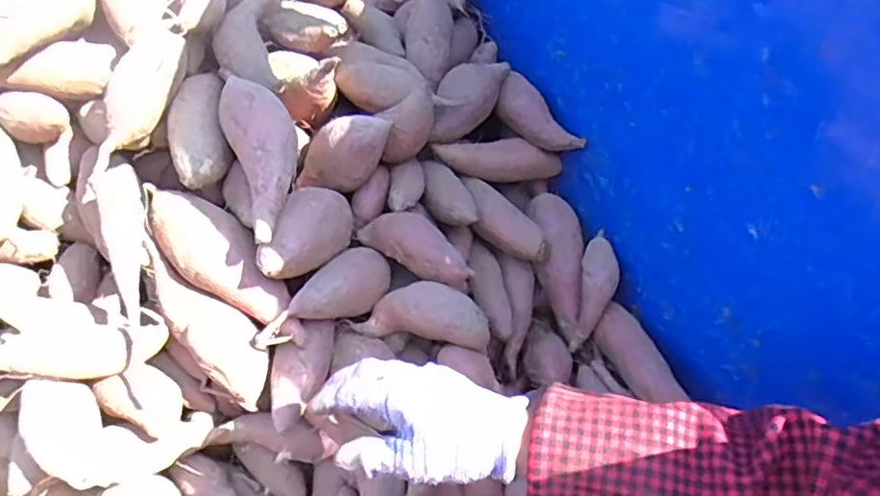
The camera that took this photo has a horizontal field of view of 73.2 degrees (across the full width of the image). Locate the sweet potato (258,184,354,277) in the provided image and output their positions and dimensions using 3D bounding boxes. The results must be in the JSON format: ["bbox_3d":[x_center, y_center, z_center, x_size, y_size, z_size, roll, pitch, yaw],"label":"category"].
[{"bbox_3d":[-0.124,-0.017,0.566,0.052,0.061,0.117,4,33,16],"label":"sweet potato"}]

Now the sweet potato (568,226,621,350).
[{"bbox_3d":[0.172,0.050,0.652,0.042,0.131,0.039,14,4,30],"label":"sweet potato"}]

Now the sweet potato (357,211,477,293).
[{"bbox_3d":[-0.022,-0.003,0.608,0.131,0.044,0.046,29,42,17],"label":"sweet potato"}]

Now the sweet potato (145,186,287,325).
[{"bbox_3d":[-0.218,-0.002,0.564,0.192,0.048,0.063,40,46,9],"label":"sweet potato"}]

